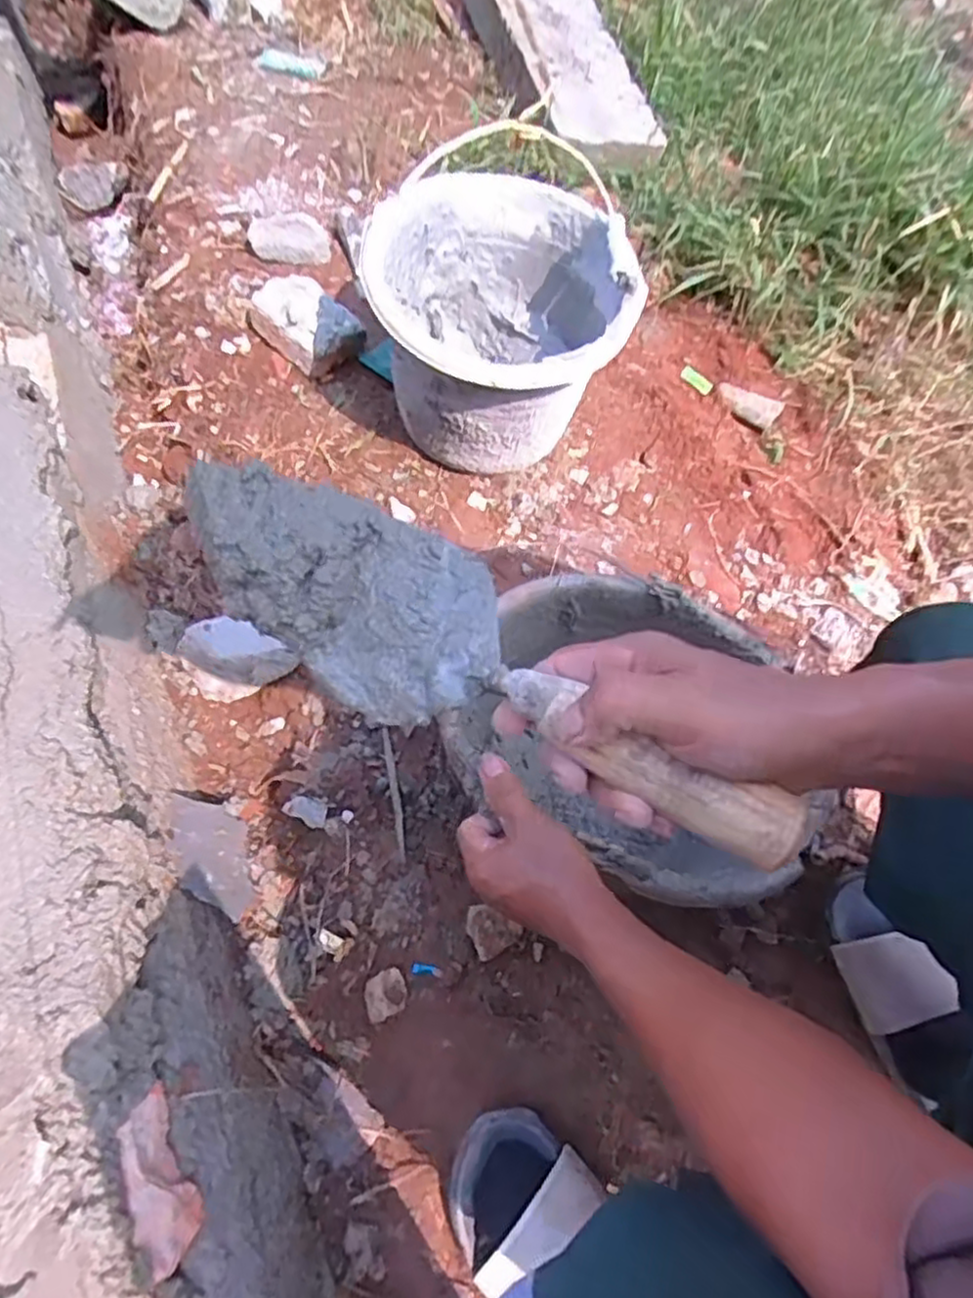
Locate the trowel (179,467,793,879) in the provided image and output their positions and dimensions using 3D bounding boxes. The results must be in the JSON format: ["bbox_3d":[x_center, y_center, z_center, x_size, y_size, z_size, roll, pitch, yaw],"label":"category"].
[{"bbox_3d":[0.002,0.004,0.320,0.291,0.058,0.086,30,62,11],"label":"trowel"}]

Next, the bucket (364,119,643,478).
[{"bbox_3d":[0.009,-0.316,0.719,0.236,0.187,0.276,-3,60,-6],"label":"bucket"}]

